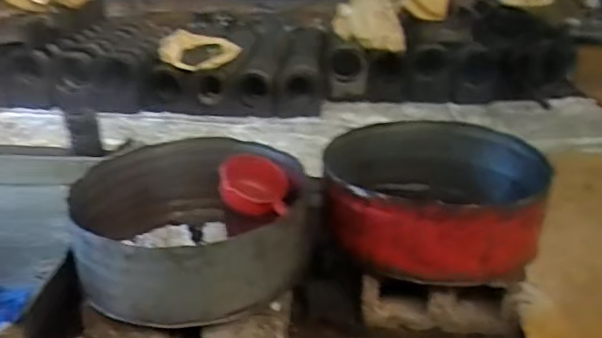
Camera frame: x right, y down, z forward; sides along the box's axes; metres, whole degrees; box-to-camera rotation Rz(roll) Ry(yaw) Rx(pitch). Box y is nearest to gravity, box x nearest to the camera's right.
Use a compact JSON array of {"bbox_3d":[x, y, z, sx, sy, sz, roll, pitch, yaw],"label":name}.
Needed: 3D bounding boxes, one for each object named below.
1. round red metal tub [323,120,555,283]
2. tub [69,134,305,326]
[{"bbox_3d":[0.342,0.045,1.536,0.528,0.217,0.521,0,24,0],"label":"round red metal tub"},{"bbox_3d":[-0.256,0.142,1.389,0.557,0.235,0.508,0,24,0],"label":"tub"}]

